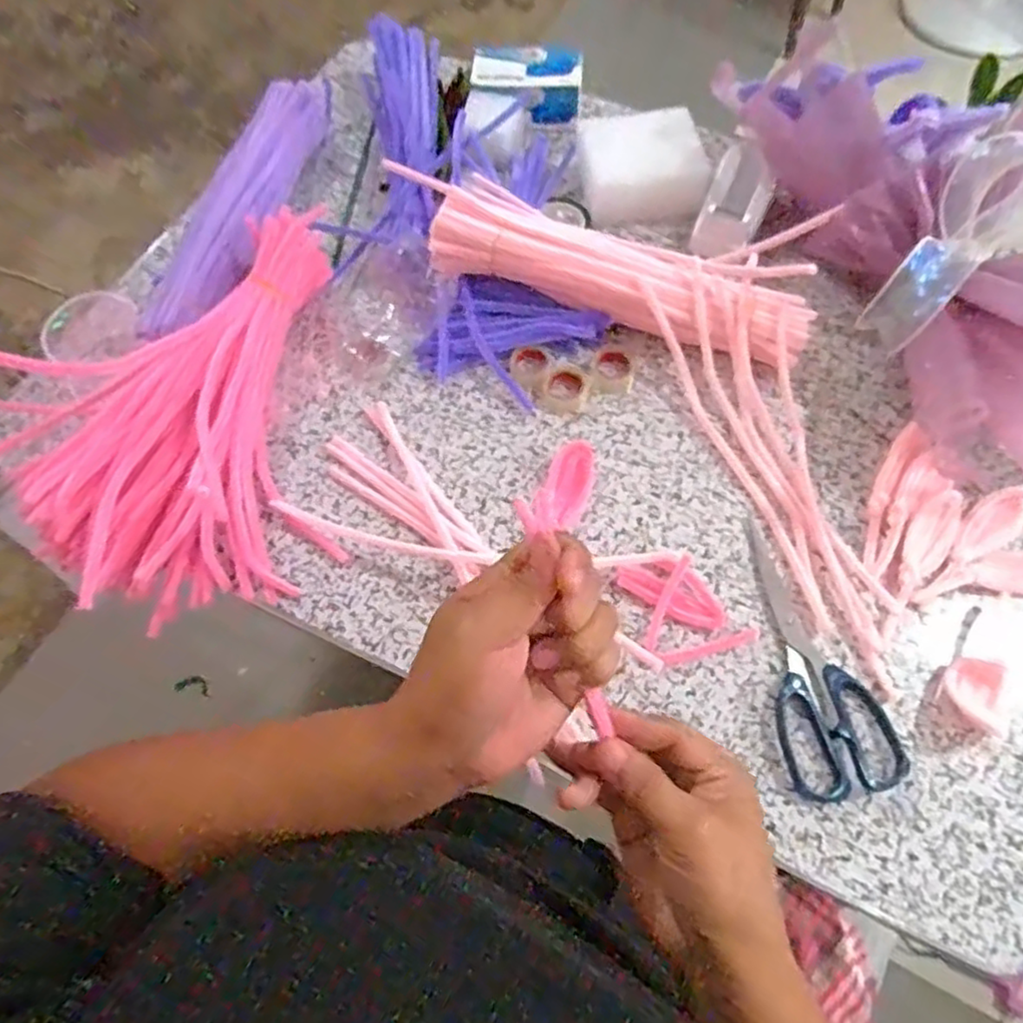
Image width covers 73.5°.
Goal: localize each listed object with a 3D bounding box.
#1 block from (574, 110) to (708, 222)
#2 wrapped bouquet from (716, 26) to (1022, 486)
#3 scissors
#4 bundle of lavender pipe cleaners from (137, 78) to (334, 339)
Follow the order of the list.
[{"bbox_3d":[0.114,-0.302,0.600,0.107,0.050,0.077,-8,66,-2],"label":"block"},{"bbox_3d":[0.303,-0.198,0.506,0.125,0.137,0.365,-27,68,-10],"label":"wrapped bouquet"},{"bbox_3d":[0.193,0.091,0.447,0.070,0.010,0.176,-9,66,-2],"label":"scissors"},{"bbox_3d":[-0.228,-0.274,0.594,0.052,0.043,0.317,14,67,8],"label":"bundle of lavender pipe cleaners"}]

